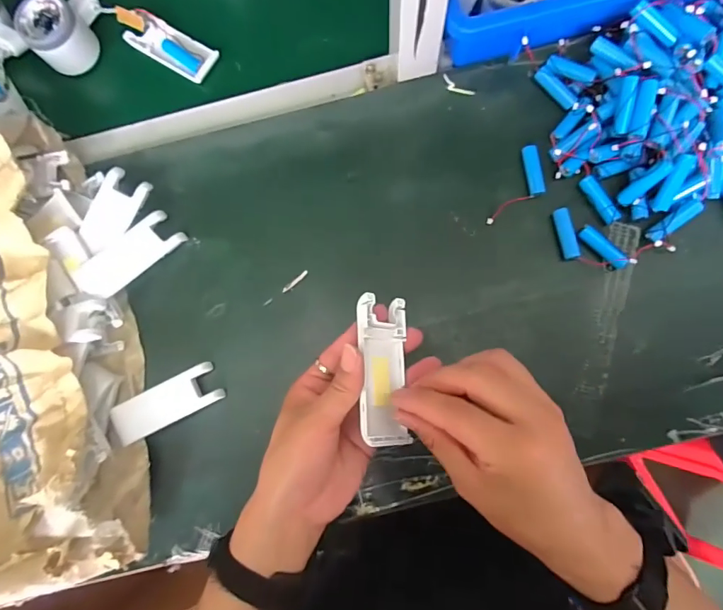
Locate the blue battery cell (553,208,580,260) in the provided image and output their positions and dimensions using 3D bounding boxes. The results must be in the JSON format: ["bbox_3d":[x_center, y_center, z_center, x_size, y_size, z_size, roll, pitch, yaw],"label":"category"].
[{"bbox_3d":[0.192,-0.067,0.410,0.014,0.015,0.049,-13,81,1],"label":"blue battery cell"}]

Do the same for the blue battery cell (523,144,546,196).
[{"bbox_3d":[0.166,-0.129,0.421,0.014,0.013,0.049,-8,81,2],"label":"blue battery cell"}]

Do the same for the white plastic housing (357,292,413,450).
[{"bbox_3d":[0.016,0.045,0.308,0.039,0.015,0.102,11,75,-38],"label":"white plastic housing"}]

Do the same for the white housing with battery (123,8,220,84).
[{"bbox_3d":[-0.204,-0.278,0.466,0.099,0.013,0.040,32,84,7],"label":"white housing with battery"}]

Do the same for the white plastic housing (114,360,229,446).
[{"bbox_3d":[-0.185,0.095,0.414,0.102,0.015,0.040,-28,81,-1],"label":"white plastic housing"}]

